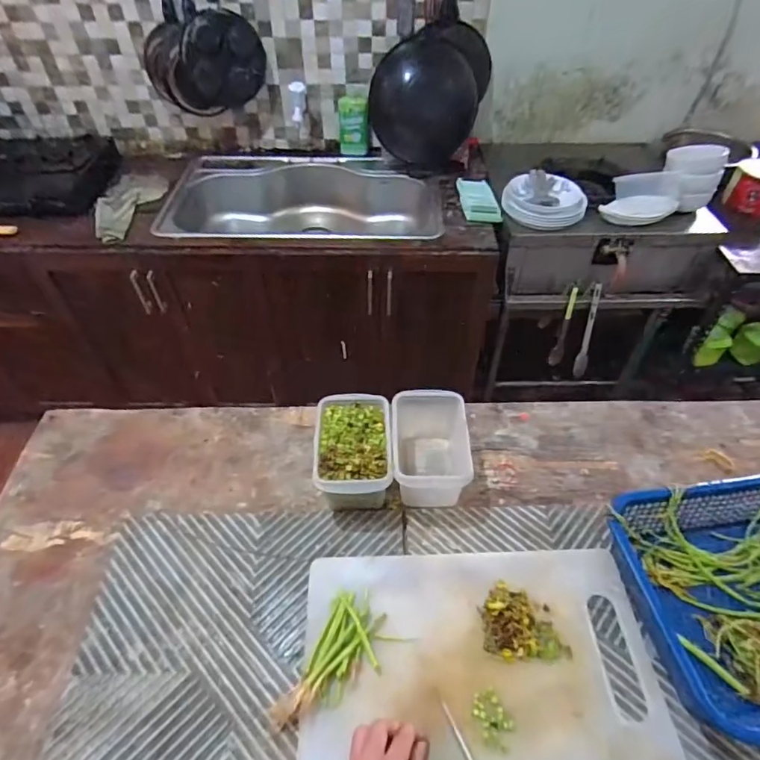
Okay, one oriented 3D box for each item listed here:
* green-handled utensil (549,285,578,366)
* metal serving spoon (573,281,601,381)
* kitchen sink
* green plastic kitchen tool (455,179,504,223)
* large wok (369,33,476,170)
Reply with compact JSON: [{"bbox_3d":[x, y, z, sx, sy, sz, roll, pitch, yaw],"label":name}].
[{"bbox_3d":[0.542,-0.147,1.457,0.034,0.291,0.025,12,49,13],"label":"green-handled utensil"},{"bbox_3d":[0.599,-0.137,1.424,0.032,0.281,0.029,7,25,8],"label":"metal serving spoon"},{"bbox_3d":[-0.244,-0.538,1.619,0.823,0.206,0.498,-2,47,0],"label":"kitchen sink"},{"bbox_3d":[0.291,-0.544,1.472,0.105,0.030,0.247,-1,47,1],"label":"green plastic kitchen tool"},{"bbox_3d":[0.134,-0.846,1.506,0.323,0.341,0.100,12,31,11],"label":"large wok"}]

